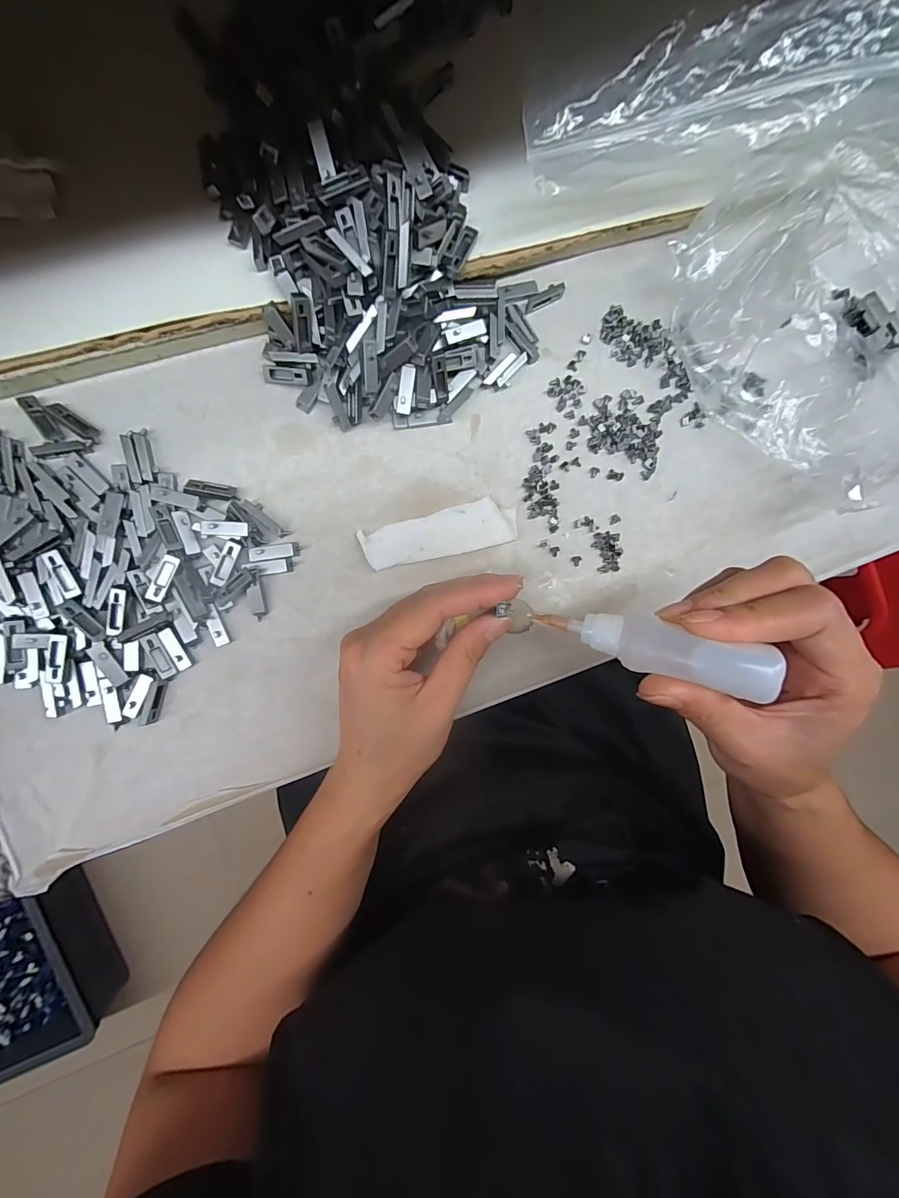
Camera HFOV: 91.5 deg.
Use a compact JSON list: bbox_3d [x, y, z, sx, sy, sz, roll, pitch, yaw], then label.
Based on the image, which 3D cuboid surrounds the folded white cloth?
[{"bbox_3d":[-0.004,-0.036,0.243,0.085,0.006,0.025,-15,94,-6],"label":"folded white cloth"}]

